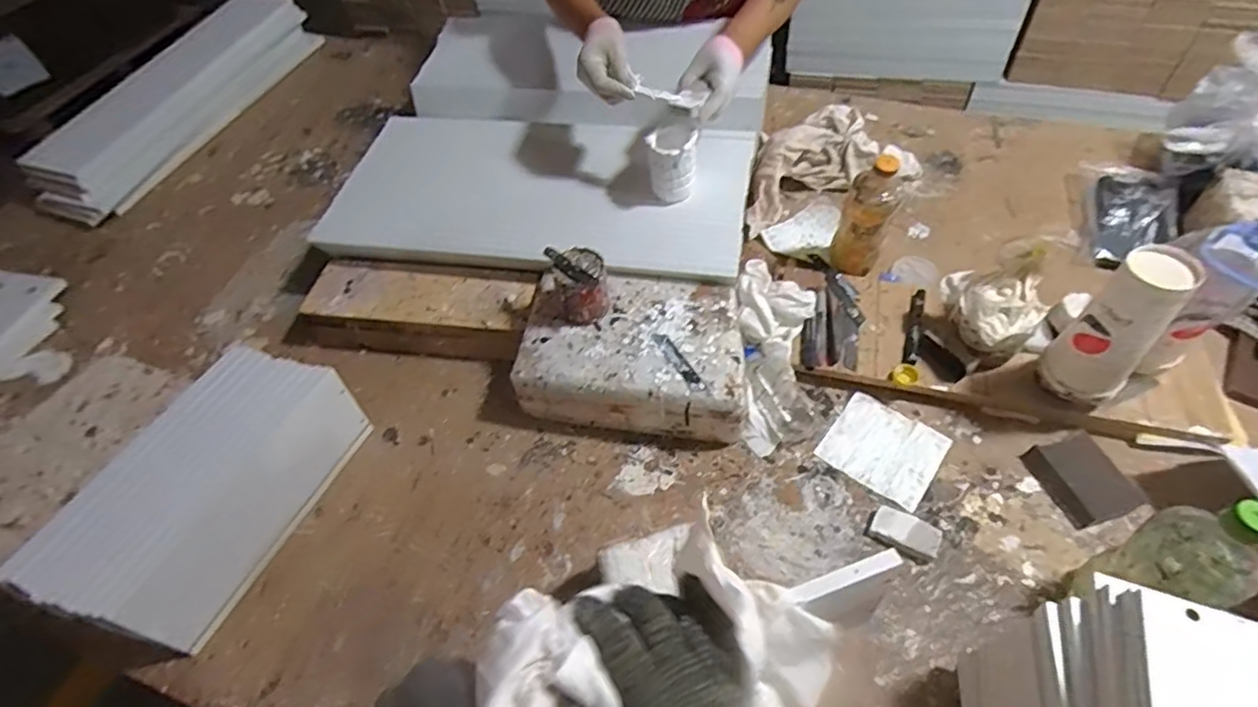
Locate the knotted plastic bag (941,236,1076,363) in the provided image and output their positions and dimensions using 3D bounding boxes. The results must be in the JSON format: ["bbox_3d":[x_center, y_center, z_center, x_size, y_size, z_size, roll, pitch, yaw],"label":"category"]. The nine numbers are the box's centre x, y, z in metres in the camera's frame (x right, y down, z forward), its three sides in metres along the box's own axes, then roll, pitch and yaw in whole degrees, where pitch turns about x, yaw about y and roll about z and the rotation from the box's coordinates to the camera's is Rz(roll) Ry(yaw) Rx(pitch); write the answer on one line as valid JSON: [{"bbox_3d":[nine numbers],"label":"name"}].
[{"bbox_3d":[0.434,-0.063,0.713,0.113,0.138,0.097,36,66,26],"label":"knotted plastic bag"}]

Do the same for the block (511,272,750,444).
[{"bbox_3d":[0.011,0.004,0.768,0.281,0.104,0.184,7,52,8],"label":"block"}]

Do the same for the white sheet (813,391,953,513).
[{"bbox_3d":[0.312,0.114,0.727,0.124,0.006,0.118,33,64,24],"label":"white sheet"}]

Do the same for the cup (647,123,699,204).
[{"bbox_3d":[0.058,-0.250,0.802,0.063,0.090,0.059,4,56,8],"label":"cup"}]

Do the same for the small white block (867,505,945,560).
[{"bbox_3d":[0.302,0.196,0.650,0.069,0.025,0.034,24,61,20],"label":"small white block"}]

